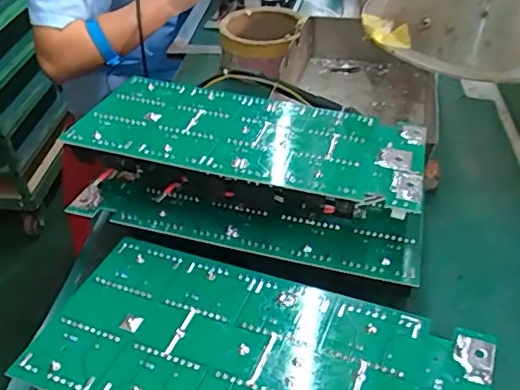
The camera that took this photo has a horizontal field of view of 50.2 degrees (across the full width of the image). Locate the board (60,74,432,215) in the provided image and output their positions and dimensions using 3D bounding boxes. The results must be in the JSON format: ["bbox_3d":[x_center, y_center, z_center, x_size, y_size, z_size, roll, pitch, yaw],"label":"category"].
[{"bbox_3d":[-0.006,-0.052,0.471,0.280,0.019,0.130,9,40,15],"label":"board"}]

